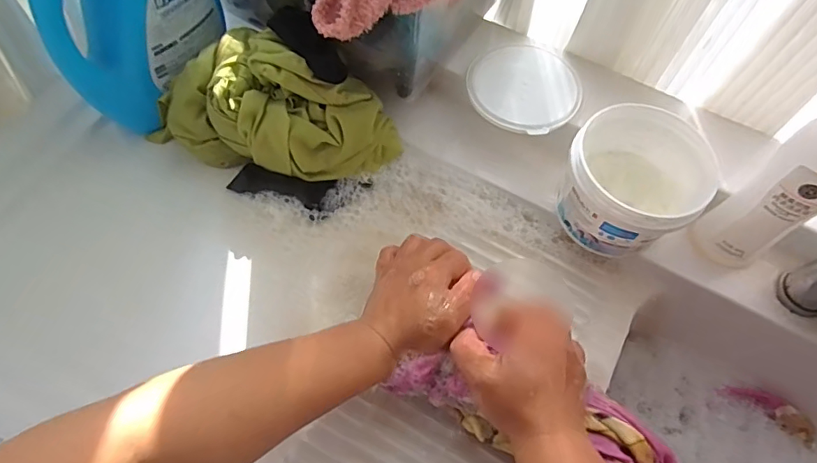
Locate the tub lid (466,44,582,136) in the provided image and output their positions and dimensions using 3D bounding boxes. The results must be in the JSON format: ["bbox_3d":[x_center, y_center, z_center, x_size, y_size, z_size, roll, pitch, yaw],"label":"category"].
[{"bbox_3d":[0.129,-0.164,0.575,0.121,0.015,0.132,1,64,-1],"label":"tub lid"}]

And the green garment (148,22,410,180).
[{"bbox_3d":[-0.143,-0.130,0.534,0.258,0.116,0.129,22,65,9],"label":"green garment"}]

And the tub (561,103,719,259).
[{"bbox_3d":[0.213,-0.044,0.511,0.119,0.104,0.122,1,64,-1],"label":"tub"}]

